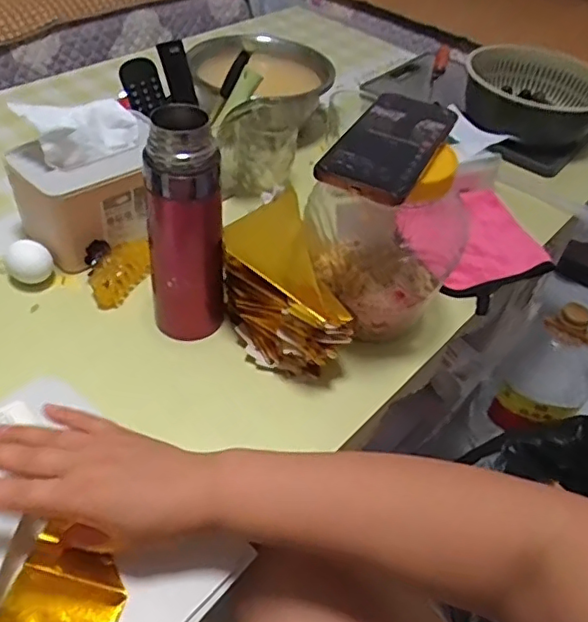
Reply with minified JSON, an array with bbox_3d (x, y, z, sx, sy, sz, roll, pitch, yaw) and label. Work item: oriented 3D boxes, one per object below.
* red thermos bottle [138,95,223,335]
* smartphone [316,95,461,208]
[{"bbox_3d":[-0.092,-0.066,0.512,0.053,0.208,0.055,30,49,21],"label":"red thermos bottle"},{"bbox_3d":[0.079,-0.139,0.482,0.073,0.014,0.147,23,46,15],"label":"smartphone"}]

